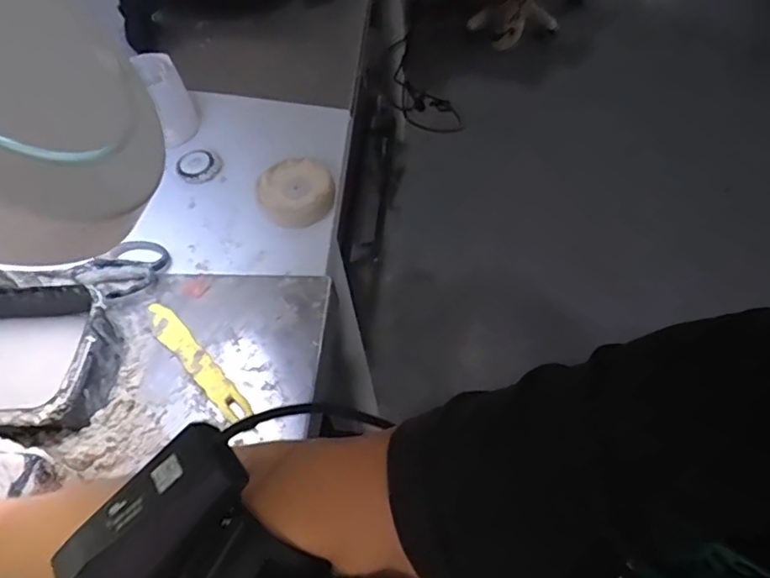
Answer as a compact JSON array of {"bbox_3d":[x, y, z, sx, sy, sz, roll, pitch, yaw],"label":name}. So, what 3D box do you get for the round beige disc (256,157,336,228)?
[{"bbox_3d":[-0.097,-0.108,0.633,0.080,0.024,0.084,-2,56,3],"label":"round beige disc"}]

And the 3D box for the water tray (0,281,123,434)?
[{"bbox_3d":[-0.335,0.066,0.492,0.189,0.058,0.129,-3,56,2],"label":"water tray"}]

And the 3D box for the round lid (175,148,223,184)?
[{"bbox_3d":[-0.222,-0.147,0.679,0.046,0.015,0.045,-2,56,3],"label":"round lid"}]

